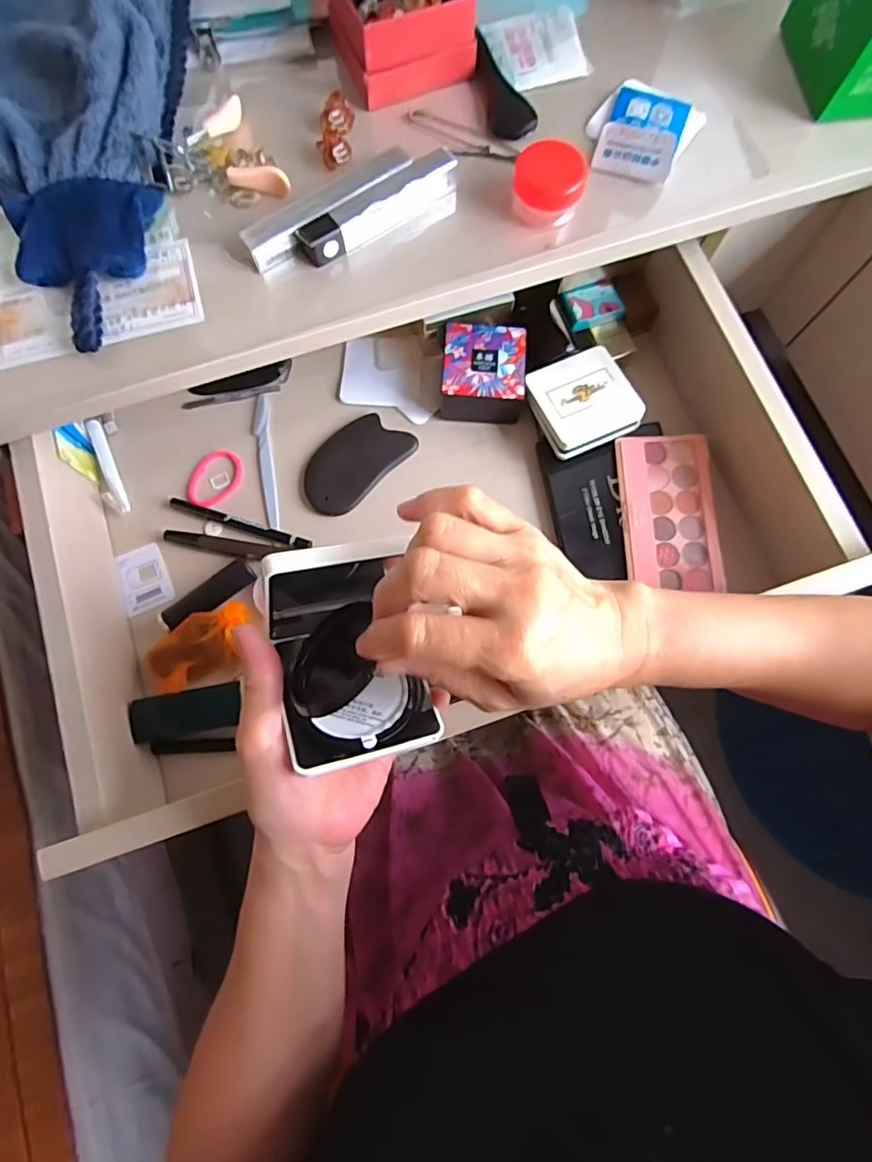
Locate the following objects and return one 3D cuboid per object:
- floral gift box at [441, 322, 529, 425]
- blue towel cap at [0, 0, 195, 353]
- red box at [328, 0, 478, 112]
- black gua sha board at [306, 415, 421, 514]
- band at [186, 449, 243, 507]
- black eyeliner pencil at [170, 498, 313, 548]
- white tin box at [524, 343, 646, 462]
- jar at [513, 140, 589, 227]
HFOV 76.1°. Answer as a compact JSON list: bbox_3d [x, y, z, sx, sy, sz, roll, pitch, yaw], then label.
[{"bbox_3d":[0.041,-0.179,0.482,0.069,0.040,0.069,2,75,0],"label":"floral gift box"},{"bbox_3d":[-0.237,-0.343,0.395,0.206,0.042,0.347,-27,77,-7],"label":"blue towel cap"},{"bbox_3d":[-0.028,-0.413,0.406,0.093,0.044,0.088,-21,77,-6],"label":"red box"},{"bbox_3d":[-0.071,-0.102,0.476,0.061,0.005,0.098,42,79,10],"label":"black gua sha board"},{"bbox_3d":[-0.191,-0.089,0.479,0.044,0.004,0.056,16,76,4],"label":"band"},{"bbox_3d":[-0.163,-0.047,0.465,0.123,0.006,0.009,18,76,4],"label":"black eyeliner pencil"},{"bbox_3d":[0.121,-0.151,0.466,0.081,0.023,0.079,-22,77,-6],"label":"white tin box"},{"bbox_3d":[0.078,-0.272,0.383,0.048,0.030,0.042,13,76,3],"label":"jar"}]

